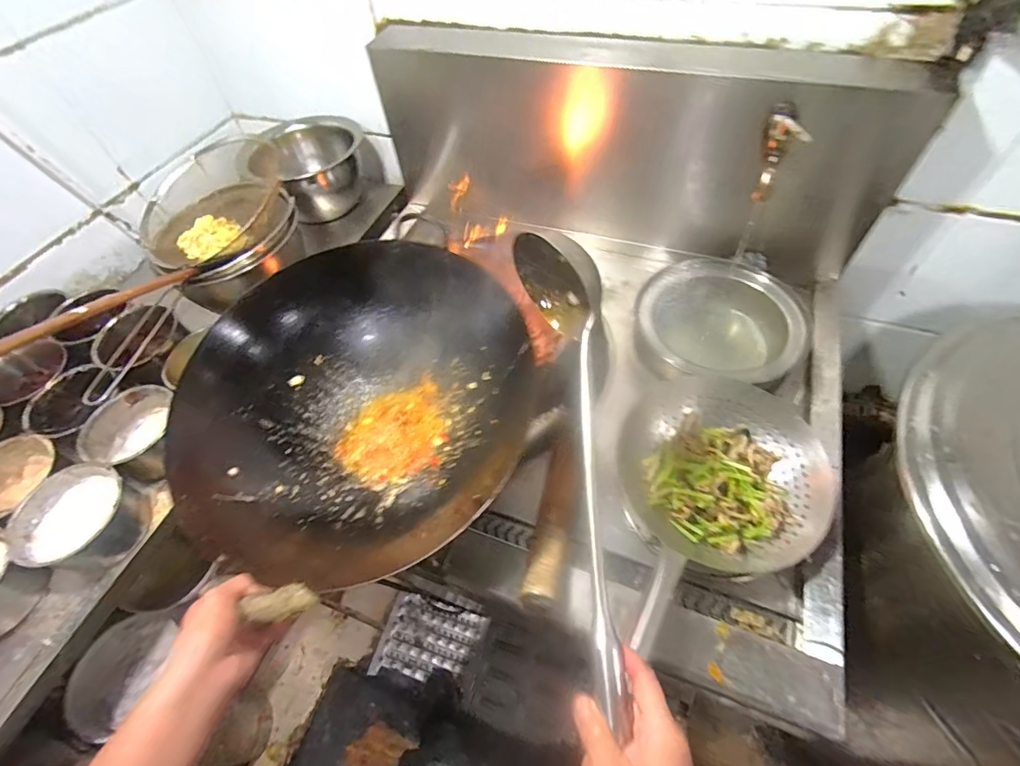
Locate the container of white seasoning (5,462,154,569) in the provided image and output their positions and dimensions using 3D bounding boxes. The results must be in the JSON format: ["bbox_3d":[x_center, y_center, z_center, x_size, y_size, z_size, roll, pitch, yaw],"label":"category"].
[{"bbox_3d":[-0.670,0.215,0.736,0.148,0.076,0.150,20,59,18],"label":"container of white seasoning"}]

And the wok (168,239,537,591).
[{"bbox_3d":[-0.222,0.033,0.671,0.454,0.205,0.448,-2,55,3],"label":"wok"}]

